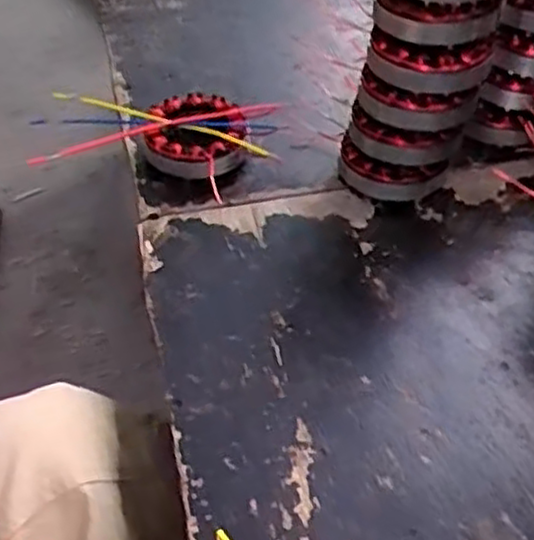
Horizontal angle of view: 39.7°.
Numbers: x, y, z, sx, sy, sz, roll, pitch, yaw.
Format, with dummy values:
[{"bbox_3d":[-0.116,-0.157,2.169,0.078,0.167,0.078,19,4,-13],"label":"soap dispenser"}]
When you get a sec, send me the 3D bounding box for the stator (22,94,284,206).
[{"bbox_3d":[-0.096,-0.113,0.630,0.210,0.037,0.099,6,47,8],"label":"stator"}]

